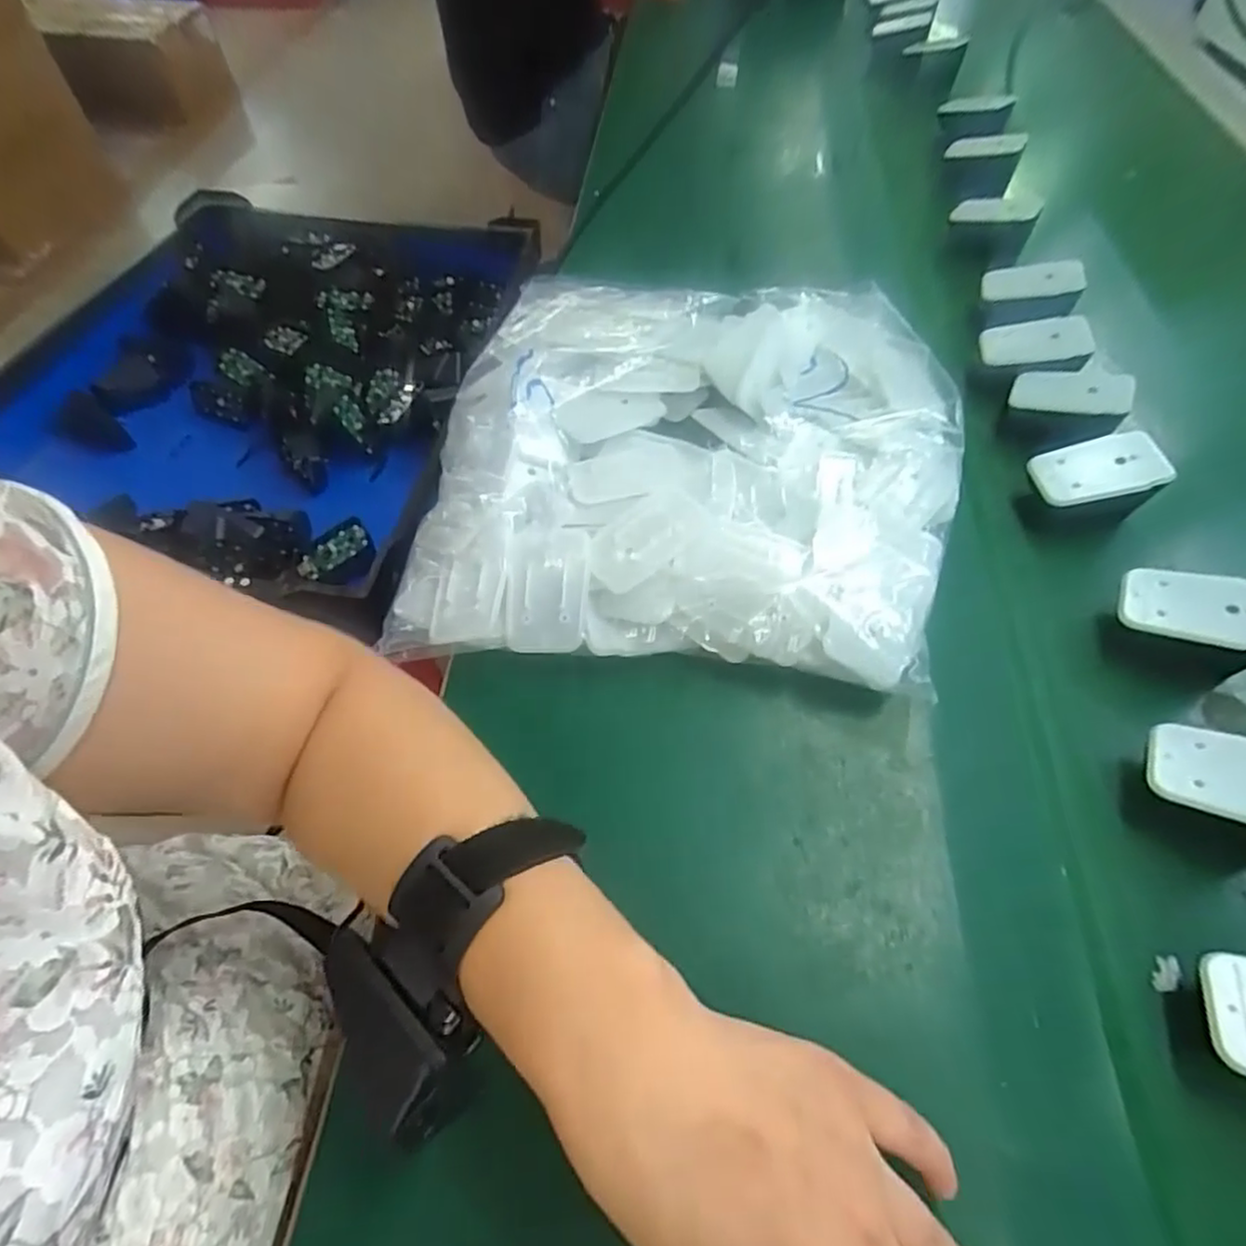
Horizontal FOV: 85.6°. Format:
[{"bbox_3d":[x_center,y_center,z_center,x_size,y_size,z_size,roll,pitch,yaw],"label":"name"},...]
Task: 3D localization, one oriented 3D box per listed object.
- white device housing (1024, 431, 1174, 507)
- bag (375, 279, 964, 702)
[{"bbox_3d":[0.277,-0.089,0.394,0.063,0.010,0.037,-11,69,26],"label":"white device housing"},{"bbox_3d":[0.041,-0.105,0.409,0.313,0.053,0.292,6,57,4],"label":"bag"}]

